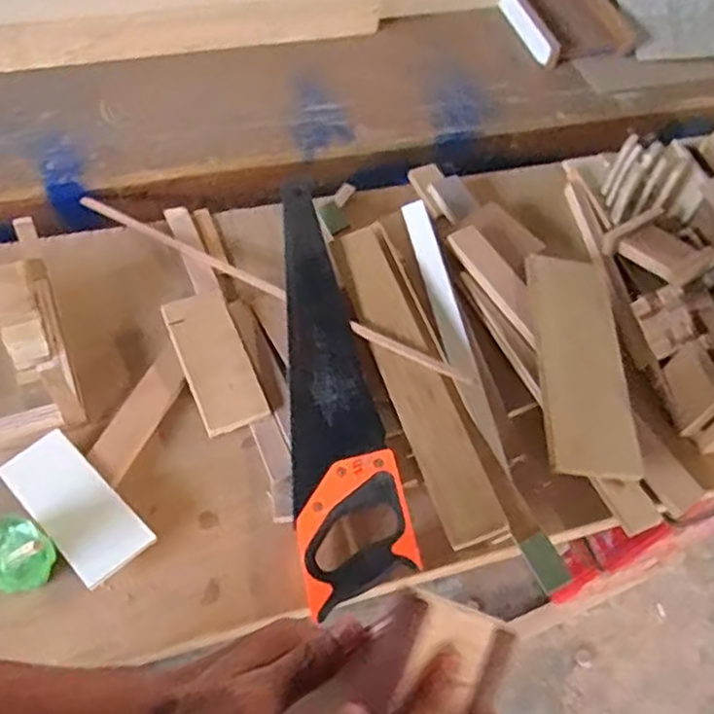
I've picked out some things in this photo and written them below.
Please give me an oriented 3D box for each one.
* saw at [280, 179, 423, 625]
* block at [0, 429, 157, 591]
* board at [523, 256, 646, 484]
[{"bbox_3d":[-0.047,0.004,0.767,0.106,0.035,0.512,-8,59,-12],"label":"saw"},{"bbox_3d":[-0.279,0.148,0.681,0.072,0.025,0.161,-40,67,-22],"label":"block"},{"bbox_3d":[0.256,0.002,0.789,0.099,0.012,0.281,6,61,-6],"label":"board"}]

